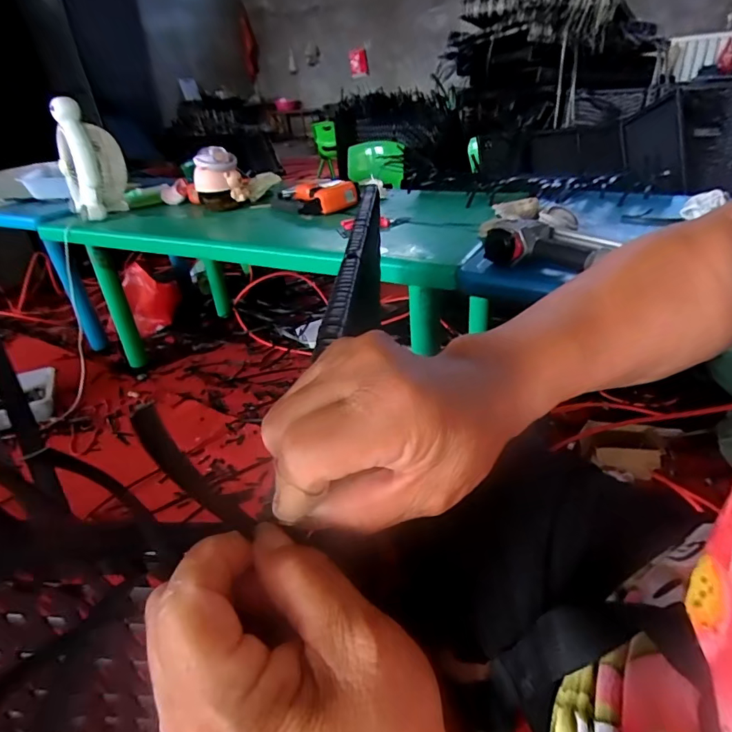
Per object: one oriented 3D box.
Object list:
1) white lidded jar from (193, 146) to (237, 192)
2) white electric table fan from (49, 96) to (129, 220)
[{"bbox_3d":[-0.393,-0.514,1.227,0.108,0.099,0.122,-8,32,-10],"label":"white lidded jar"},{"bbox_3d":[-0.746,-0.564,1.282,0.154,0.274,0.207,-16,34,-22],"label":"white electric table fan"}]

